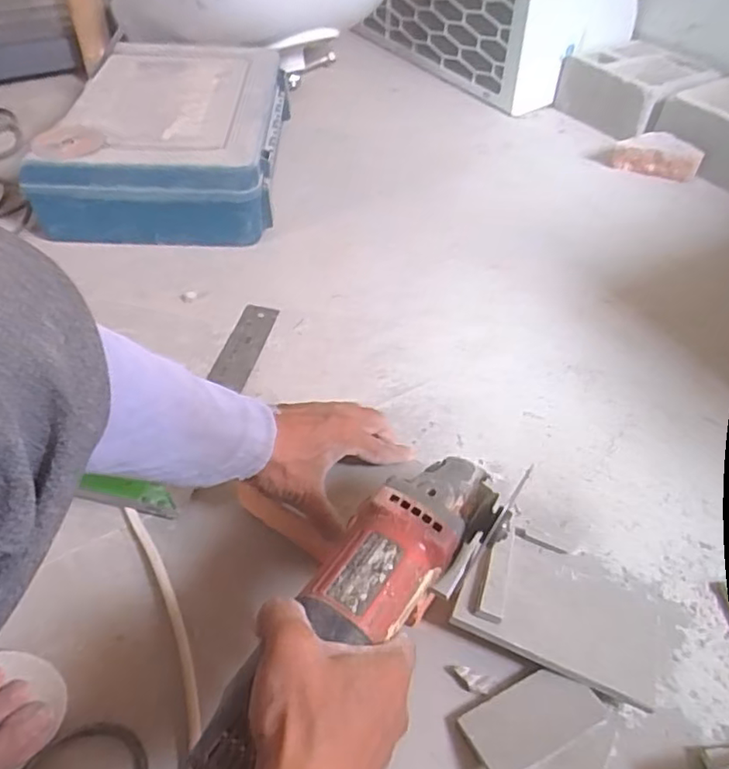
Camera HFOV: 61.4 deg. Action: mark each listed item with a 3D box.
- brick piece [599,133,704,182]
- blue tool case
[{"bbox_3d":[0.501,-0.398,1.066,0.147,0.050,0.076,18,48,14],"label":"brick piece"},{"bbox_3d":[-0.279,-0.380,0.950,0.297,0.133,0.421,1,46,-1],"label":"blue tool case"}]

